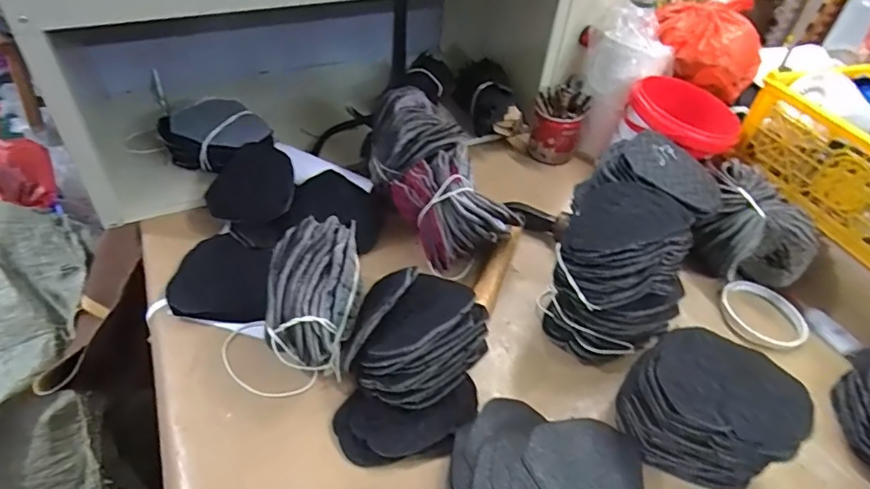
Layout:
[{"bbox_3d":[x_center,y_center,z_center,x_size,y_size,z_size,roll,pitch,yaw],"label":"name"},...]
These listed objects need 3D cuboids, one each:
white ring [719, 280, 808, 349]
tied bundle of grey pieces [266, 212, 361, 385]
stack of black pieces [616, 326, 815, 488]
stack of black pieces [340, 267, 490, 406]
[{"bbox_3d":[0.345,0.072,0.543,0.070,0.021,0.086,4,44,-3],"label":"white ring"},{"bbox_3d":[-0.108,0.047,0.452,0.062,0.106,0.102,8,44,1],"label":"tied bundle of grey pieces"},{"bbox_3d":[0.214,0.131,0.411,0.100,0.086,0.115,-30,55,-32],"label":"stack of black pieces"},{"bbox_3d":[-0.013,0.084,0.445,0.100,0.072,0.117,36,51,27],"label":"stack of black pieces"}]

